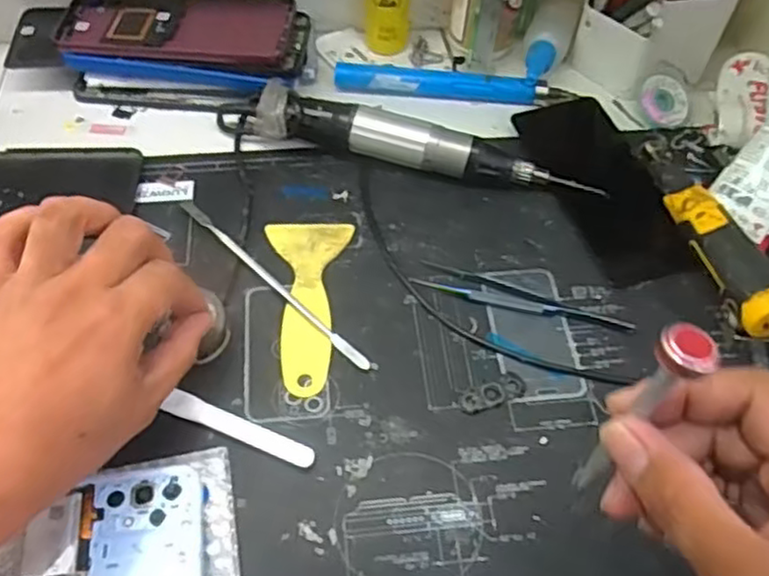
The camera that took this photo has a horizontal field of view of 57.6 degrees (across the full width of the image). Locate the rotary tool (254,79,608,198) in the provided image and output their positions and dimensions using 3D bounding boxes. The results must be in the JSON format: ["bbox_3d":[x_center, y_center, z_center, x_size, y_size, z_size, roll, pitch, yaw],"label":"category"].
[{"bbox_3d":[0.023,-0.094,0.476,0.230,0.038,0.033,15,56,9],"label":"rotary tool"}]

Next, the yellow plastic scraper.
[{"bbox_3d":[-0.045,0.007,0.422,0.051,0.004,0.125,-2,55,-3],"label":"yellow plastic scraper"}]

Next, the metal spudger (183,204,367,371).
[{"bbox_3d":[-0.072,-0.007,0.429,0.008,0.005,0.174,-38,63,-25],"label":"metal spudger"}]

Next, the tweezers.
[{"bbox_3d":[0.084,0.006,0.422,0.130,0.005,0.019,17,56,10],"label":"tweezers"}]

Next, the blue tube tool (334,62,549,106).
[{"bbox_3d":[0.042,-0.154,0.533,0.157,0.018,0.019,7,55,3],"label":"blue tube tool"}]

